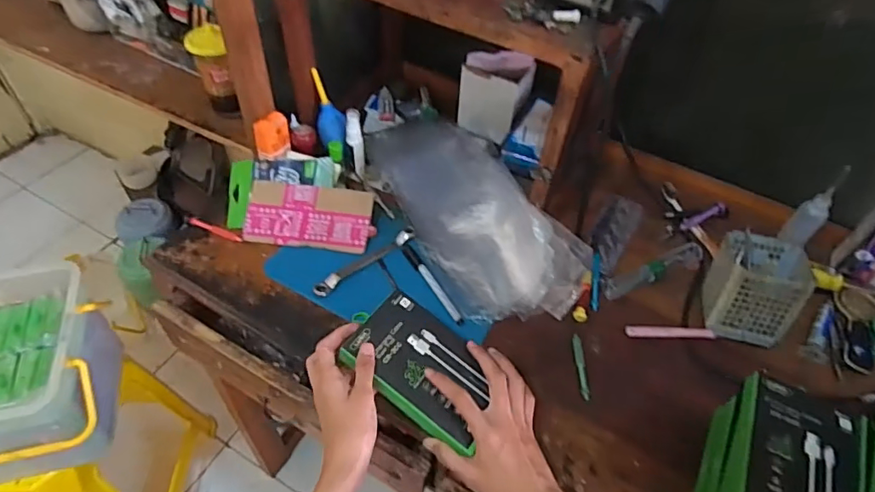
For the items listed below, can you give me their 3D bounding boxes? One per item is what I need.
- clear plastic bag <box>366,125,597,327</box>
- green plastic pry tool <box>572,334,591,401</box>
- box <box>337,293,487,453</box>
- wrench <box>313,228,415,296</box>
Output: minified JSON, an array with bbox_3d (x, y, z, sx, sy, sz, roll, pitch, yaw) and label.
[{"bbox_3d":[0.040,-0.068,0.744,0.173,0.078,0.399,-19,53,-19],"label":"clear plastic bag"},{"bbox_3d":[0.170,0.142,0.619,0.012,0.007,0.084,3,49,-1],"label":"green plastic pry tool"},{"bbox_3d":[-0.012,0.114,0.509,0.137,0.022,0.093,34,63,10],"label":"box"},{"bbox_3d":[-0.095,0.020,0.704,0.163,0.009,0.019,-33,59,-28],"label":"wrench"}]

